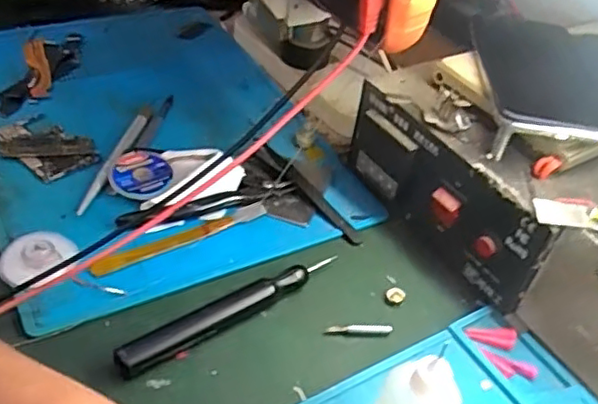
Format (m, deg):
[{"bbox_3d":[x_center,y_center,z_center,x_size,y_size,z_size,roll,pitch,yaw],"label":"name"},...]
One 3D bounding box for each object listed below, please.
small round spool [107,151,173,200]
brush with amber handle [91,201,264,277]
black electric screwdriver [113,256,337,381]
[{"bbox_3d":[-0.112,-0.019,0.440,0.042,0.010,0.042,4,42,-3],"label":"small round spool"},{"bbox_3d":[-0.077,0.022,0.413,0.122,0.005,0.014,-21,49,-27],"label":"brush with amber handle"},{"bbox_3d":[-0.039,0.062,0.365,0.142,0.017,0.014,-24,51,-30],"label":"black electric screwdriver"}]

